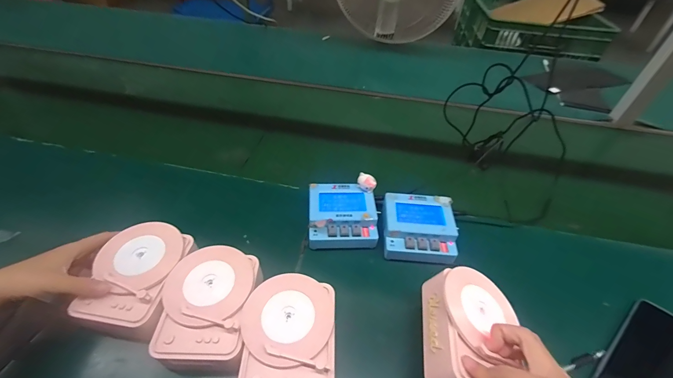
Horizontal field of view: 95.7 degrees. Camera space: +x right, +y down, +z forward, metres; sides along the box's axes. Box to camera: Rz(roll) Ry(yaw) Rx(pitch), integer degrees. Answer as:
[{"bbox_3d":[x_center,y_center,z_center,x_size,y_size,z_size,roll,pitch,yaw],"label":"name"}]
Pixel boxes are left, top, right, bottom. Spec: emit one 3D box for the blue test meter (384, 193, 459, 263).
[{"bbox_3d":[0.123,0.057,0.460,0.103,0.034,0.100,7,45,4],"label":"blue test meter"}]

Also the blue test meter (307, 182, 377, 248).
[{"bbox_3d":[0.008,0.042,0.472,0.104,0.042,0.098,1,45,-2],"label":"blue test meter"}]

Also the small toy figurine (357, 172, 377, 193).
[{"bbox_3d":[0.048,-0.009,0.480,0.030,0.022,0.020,10,45,6],"label":"small toy figurine"}]

